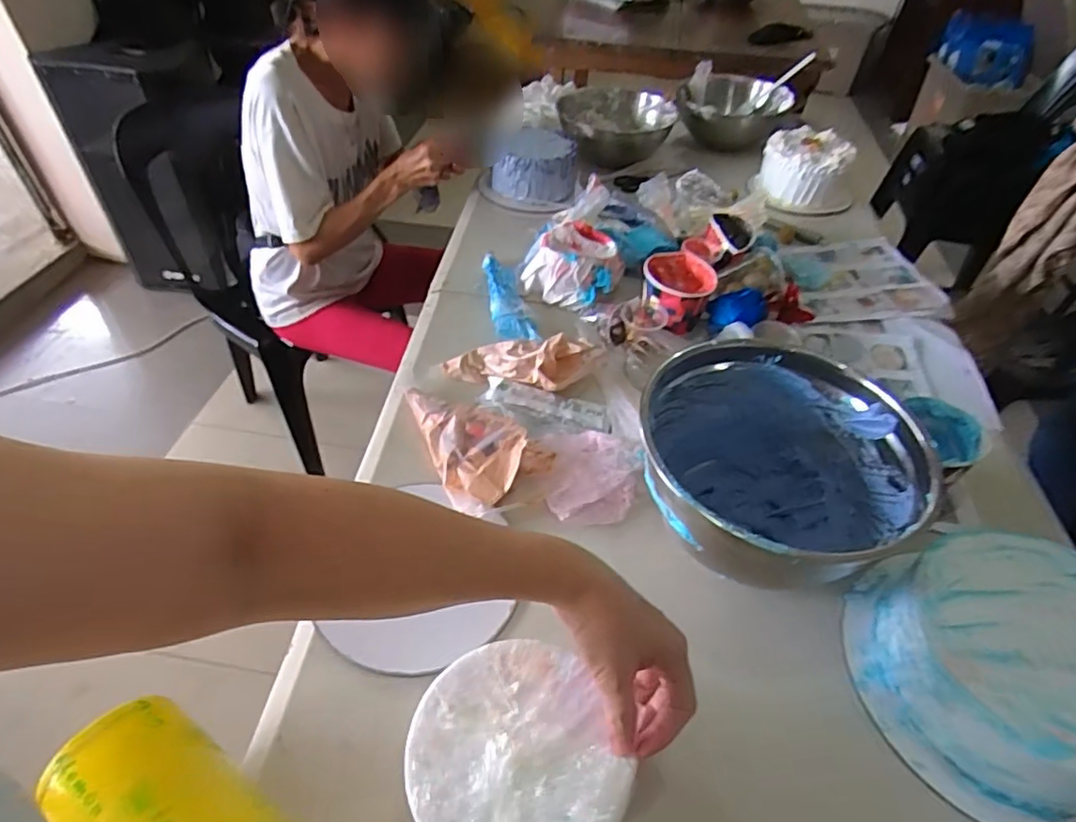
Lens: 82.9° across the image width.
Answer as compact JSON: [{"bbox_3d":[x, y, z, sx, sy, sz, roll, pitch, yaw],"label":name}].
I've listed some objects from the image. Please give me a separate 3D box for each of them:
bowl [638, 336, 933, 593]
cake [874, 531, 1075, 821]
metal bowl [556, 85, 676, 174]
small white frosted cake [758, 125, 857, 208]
[{"bbox_3d":[0.211,0.054,0.579,0.231,0.127,0.230,2,45,-2],"label":"bowl"},{"bbox_3d":[0.395,0.205,0.490,0.189,0.079,0.185,2,45,-2],"label":"cake"},{"bbox_3d":[0.155,-0.575,1.233,0.232,0.095,0.199,7,45,4],"label":"metal bowl"},{"bbox_3d":[0.481,-0.438,1.105,0.152,0.098,0.111,21,48,16],"label":"small white frosted cake"}]

